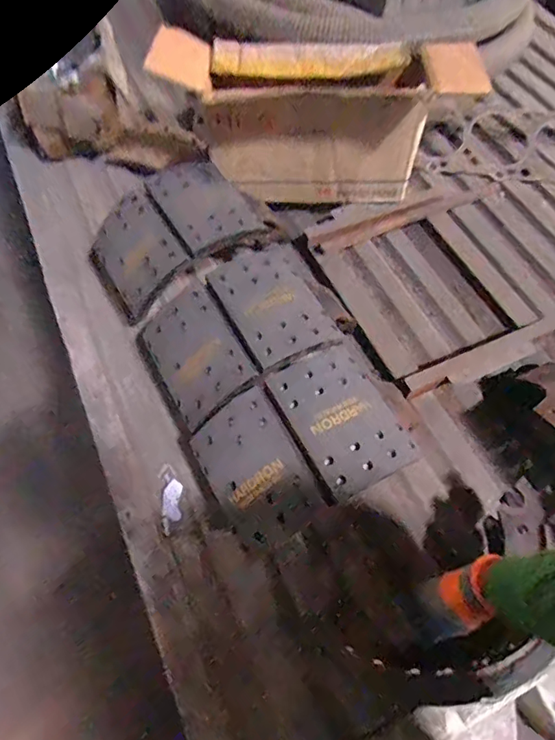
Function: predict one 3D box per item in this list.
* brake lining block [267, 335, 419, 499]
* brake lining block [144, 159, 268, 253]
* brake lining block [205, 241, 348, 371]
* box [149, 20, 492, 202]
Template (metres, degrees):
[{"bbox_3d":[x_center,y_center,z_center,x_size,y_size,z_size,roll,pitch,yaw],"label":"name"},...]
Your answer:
[{"bbox_3d":[0.099,0.060,0.699,0.163,0.031,0.202,-26,63,-17],"label":"brake lining block"},{"bbox_3d":[-0.128,-0.299,0.884,0.150,0.035,0.201,-28,64,-18],"label":"brake lining block"},{"bbox_3d":[0.002,-0.110,0.783,0.170,0.038,0.201,-27,64,-17],"label":"brake lining block"},{"bbox_3d":[0.069,-0.502,0.976,0.553,0.239,0.240,3,59,-1],"label":"box"}]

